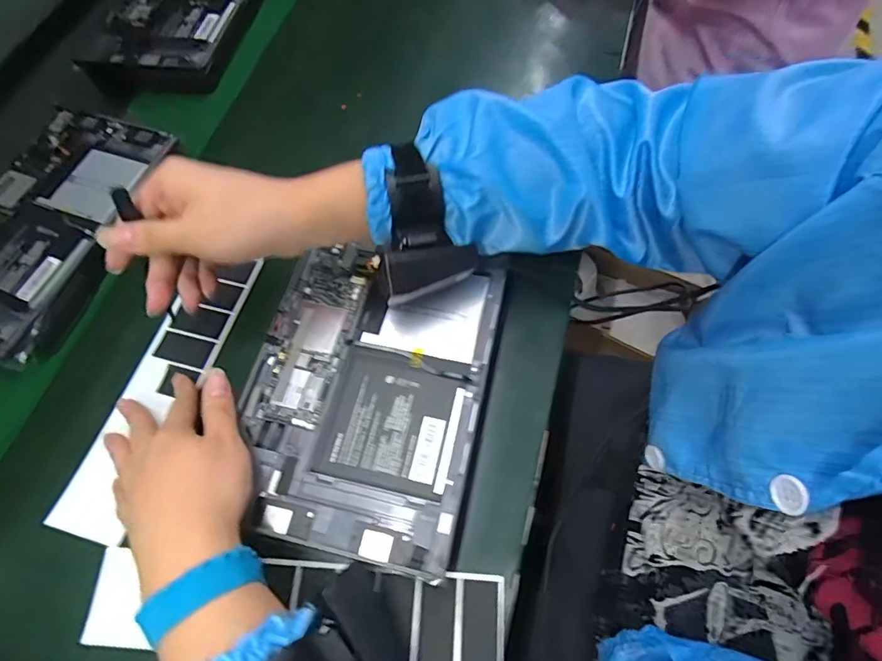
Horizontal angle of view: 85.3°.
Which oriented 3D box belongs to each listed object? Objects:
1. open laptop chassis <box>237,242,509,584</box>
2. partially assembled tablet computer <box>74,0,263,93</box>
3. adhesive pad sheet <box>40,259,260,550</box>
[{"bbox_3d":[-0.054,0.044,0.352,0.166,0.026,0.213,12,67,8],"label":"open laptop chassis"},{"bbox_3d":[-0.299,-0.390,0.564,0.177,0.012,0.265,9,67,6],"label":"partially assembled tablet computer"},{"bbox_3d":[-0.220,0.040,0.381,0.058,0.008,0.234,15,67,5],"label":"adhesive pad sheet"}]

